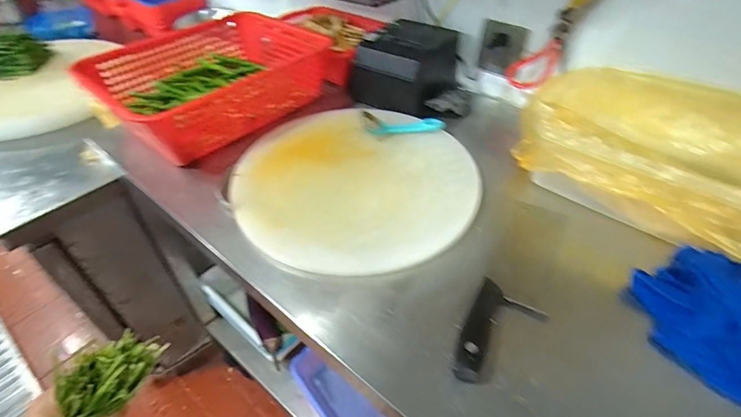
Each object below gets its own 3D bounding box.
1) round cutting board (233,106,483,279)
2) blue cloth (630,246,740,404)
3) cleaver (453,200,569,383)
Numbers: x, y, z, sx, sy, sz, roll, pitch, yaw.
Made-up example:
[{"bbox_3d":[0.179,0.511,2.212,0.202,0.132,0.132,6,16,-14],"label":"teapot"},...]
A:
[{"bbox_3d":[-0.020,-0.048,0.607,0.346,0.016,0.328,1,52,-1],"label":"round cutting board"},{"bbox_3d":[0.378,0.120,0.422,0.147,0.049,0.217,-1,43,-2],"label":"blue cloth"},{"bbox_3d":[0.177,0.085,0.478,0.075,0.015,0.283,20,47,20],"label":"cleaver"}]

